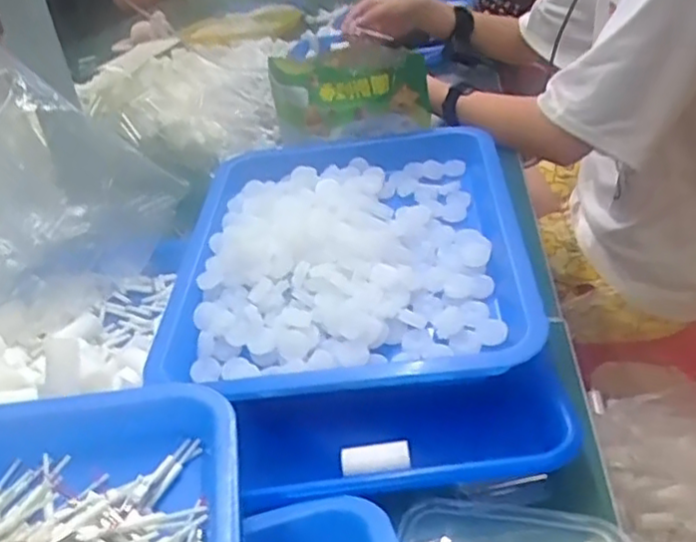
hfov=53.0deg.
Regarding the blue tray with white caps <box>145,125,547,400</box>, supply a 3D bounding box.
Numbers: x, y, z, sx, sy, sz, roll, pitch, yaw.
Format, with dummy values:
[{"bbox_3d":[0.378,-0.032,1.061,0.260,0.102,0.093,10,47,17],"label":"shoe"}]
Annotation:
[{"bbox_3d":[0.001,-0.017,0.566,0.257,0.071,0.320,-6,29,6],"label":"blue tray with white caps"}]

